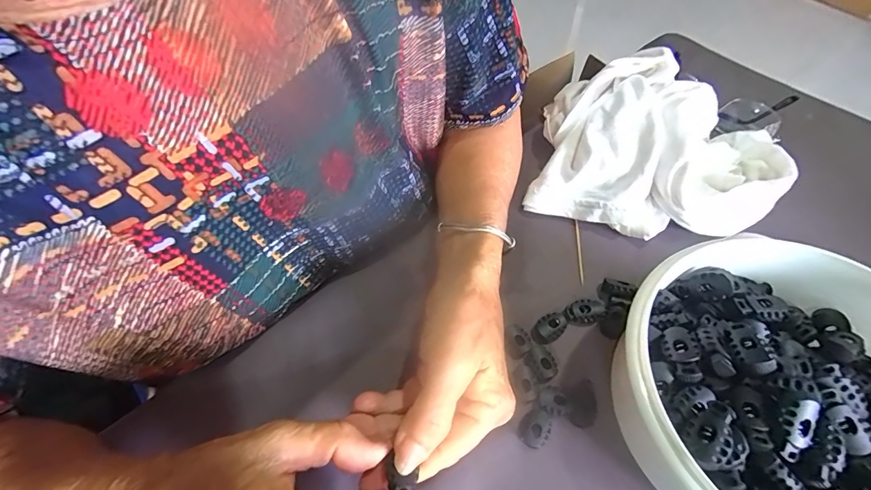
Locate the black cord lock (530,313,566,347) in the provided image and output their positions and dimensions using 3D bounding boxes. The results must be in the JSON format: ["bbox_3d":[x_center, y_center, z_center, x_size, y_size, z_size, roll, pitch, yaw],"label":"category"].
[{"bbox_3d":[0.079,0.058,0.273,0.028,0.005,0.017,-31,59,-16],"label":"black cord lock"}]

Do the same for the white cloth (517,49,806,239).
[{"bbox_3d":[0.183,-0.080,0.323,0.188,0.073,0.140,12,57,12],"label":"white cloth"}]

